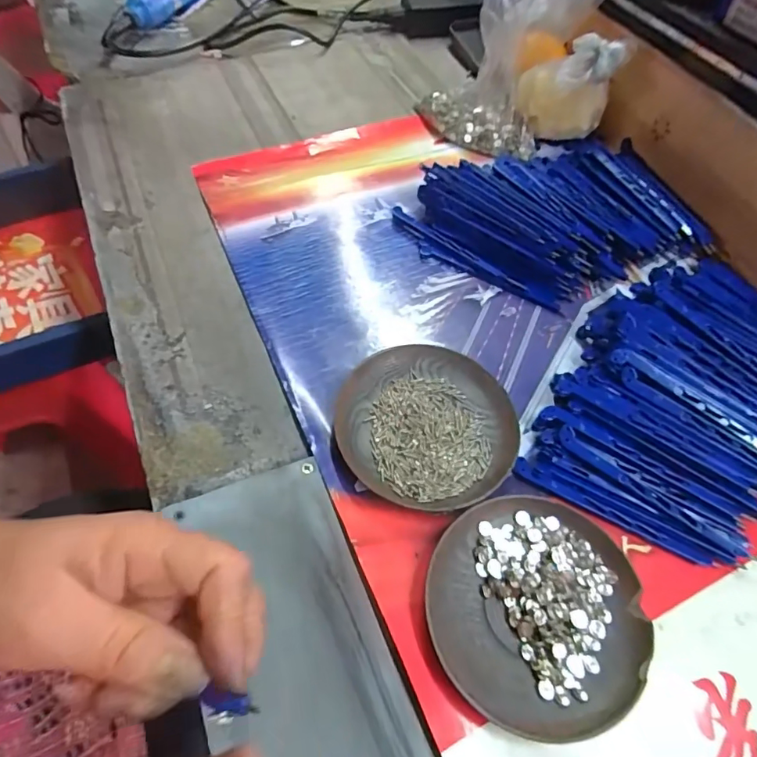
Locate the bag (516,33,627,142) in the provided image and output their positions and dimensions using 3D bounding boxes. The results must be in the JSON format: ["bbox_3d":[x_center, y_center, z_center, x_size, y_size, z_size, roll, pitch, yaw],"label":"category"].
[{"bbox_3d":[0.177,-0.274,0.454,0.083,0.079,0.040,12,58,5],"label":"bag"}]

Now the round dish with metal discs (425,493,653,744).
[{"bbox_3d":[0.085,0.122,0.262,0.114,0.014,0.111,1,58,-2],"label":"round dish with metal discs"}]

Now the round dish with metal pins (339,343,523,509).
[{"bbox_3d":[0.033,0.030,0.322,0.112,0.015,0.115,1,58,-2],"label":"round dish with metal pins"}]

